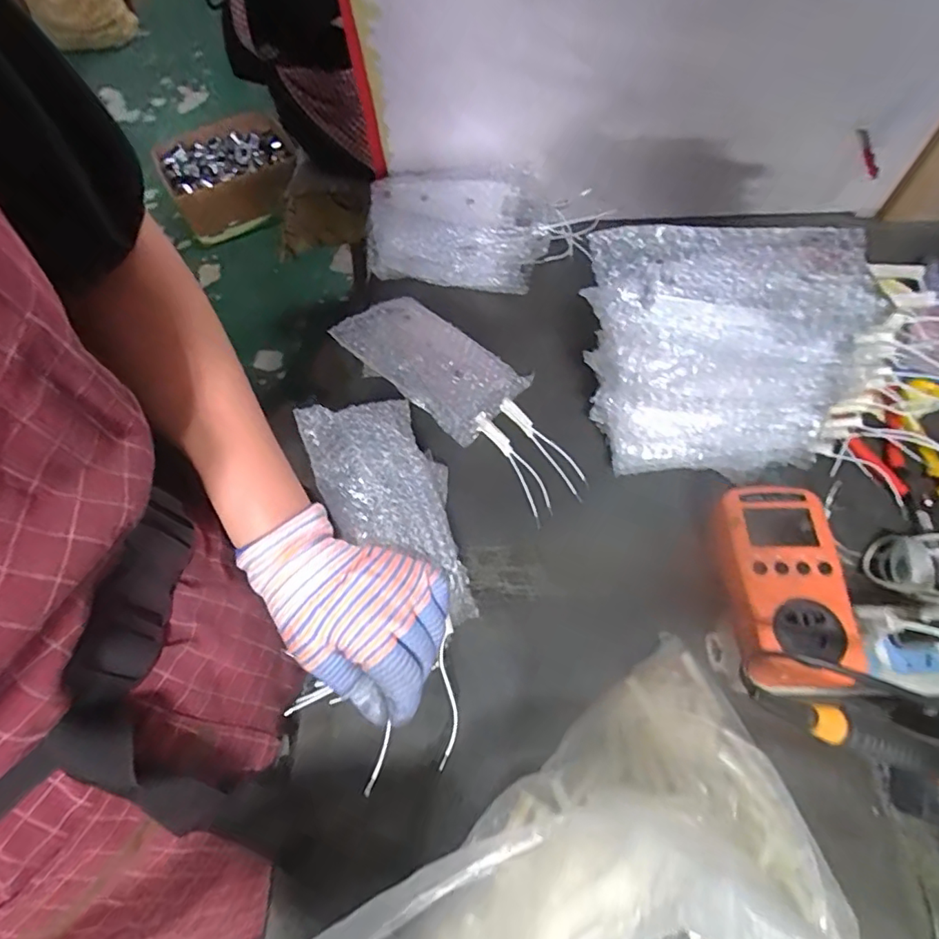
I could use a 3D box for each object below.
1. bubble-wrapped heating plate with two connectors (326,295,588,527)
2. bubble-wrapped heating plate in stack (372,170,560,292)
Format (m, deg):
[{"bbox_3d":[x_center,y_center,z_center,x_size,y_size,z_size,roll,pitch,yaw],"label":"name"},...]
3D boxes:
[{"bbox_3d":[-0.004,-0.072,0.479,0.246,0.039,0.088,40,70,20],"label":"bubble-wrapped heating plate with two connectors"},{"bbox_3d":[-0.011,-0.256,0.567,0.189,0.071,0.107,3,63,4],"label":"bubble-wrapped heating plate in stack"}]

